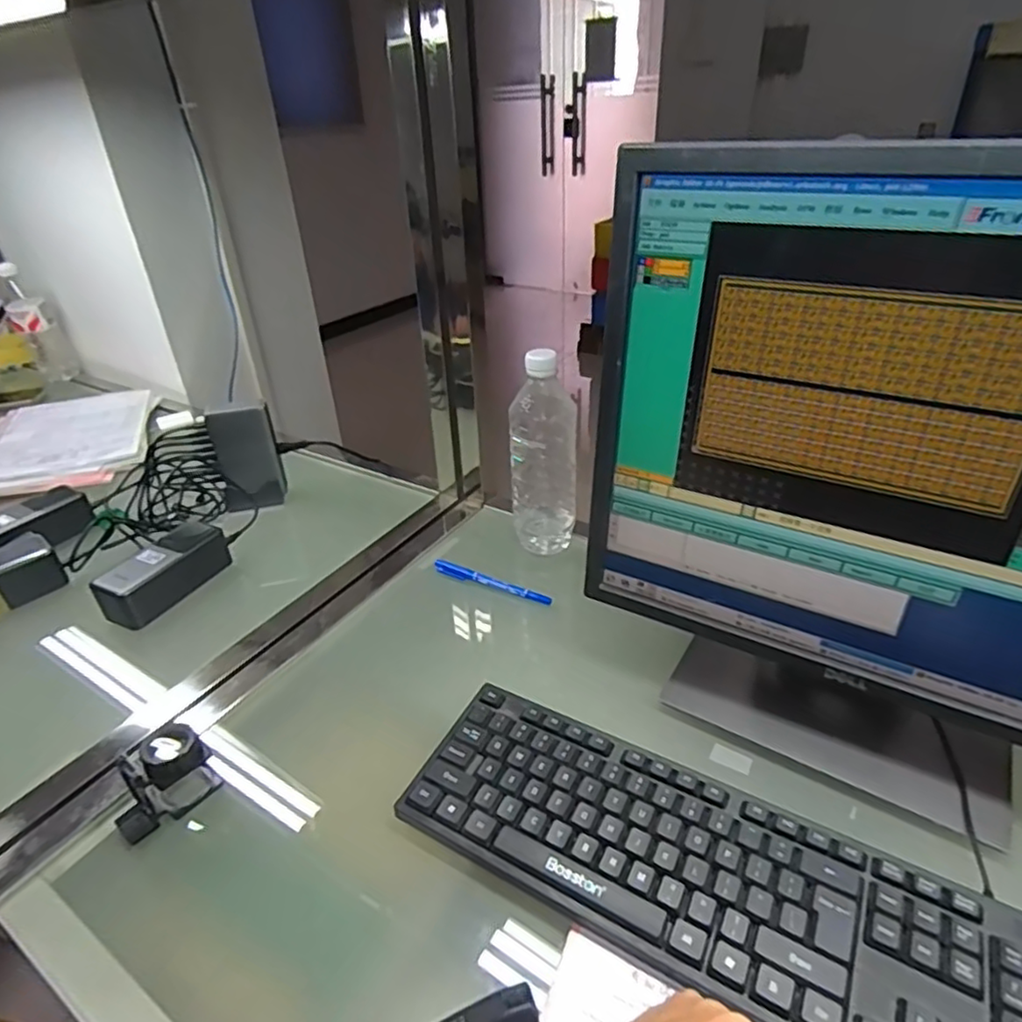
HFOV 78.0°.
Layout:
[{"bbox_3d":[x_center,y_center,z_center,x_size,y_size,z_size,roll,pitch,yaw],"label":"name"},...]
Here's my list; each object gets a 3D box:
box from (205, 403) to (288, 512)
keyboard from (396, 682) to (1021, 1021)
[{"bbox_3d":[-0.338,-0.064,0.813,0.077,0.137,0.027,-12,33,-15],"label":"box"},{"bbox_3d":[0.136,0.236,0.394,0.424,0.028,0.124,16,36,27],"label":"keyboard"}]

